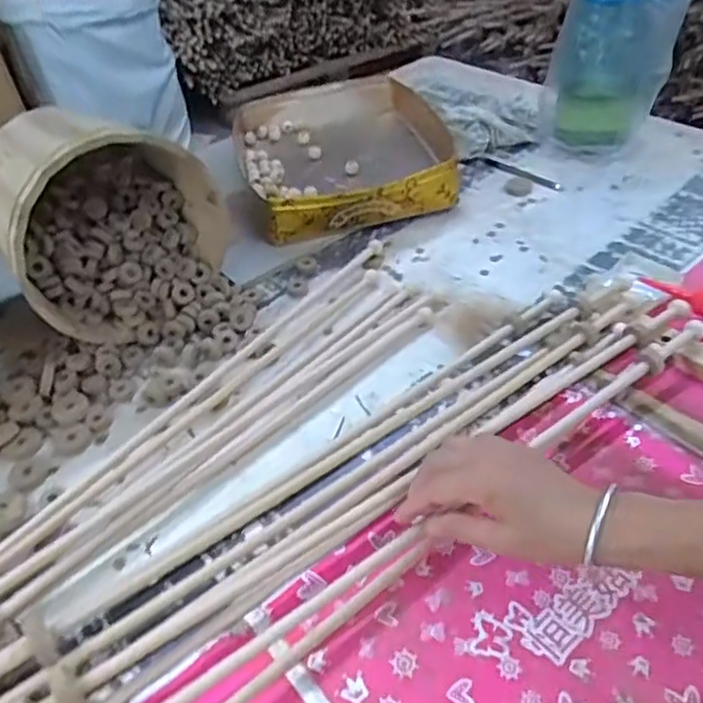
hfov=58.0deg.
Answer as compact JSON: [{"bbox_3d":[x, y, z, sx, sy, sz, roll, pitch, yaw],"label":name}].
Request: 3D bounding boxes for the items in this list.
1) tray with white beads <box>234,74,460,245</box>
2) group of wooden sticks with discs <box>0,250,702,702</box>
[{"bbox_3d":[-0.010,-0.301,0.965,0.295,0.077,0.387,-16,43,-9],"label":"tray with white beads"},{"bbox_3d":[-0.079,0.098,0.554,0.778,0.048,0.330,-33,47,-26],"label":"group of wooden sticks with discs"}]

